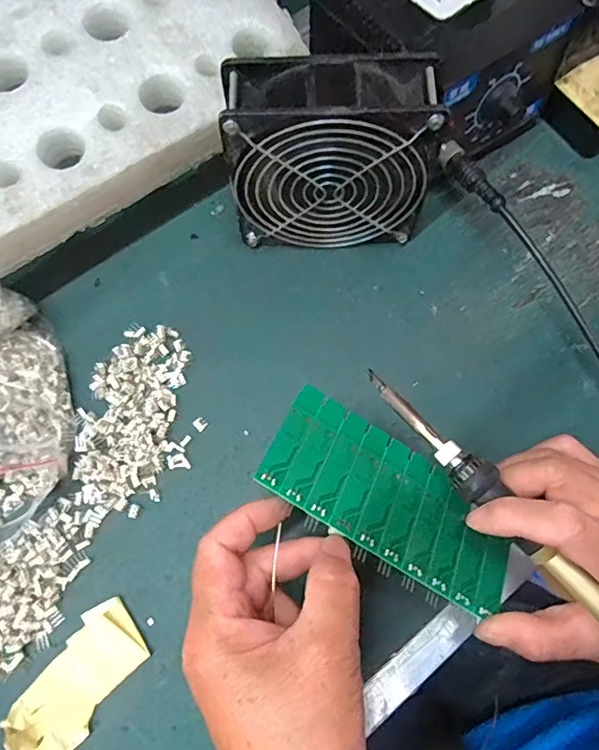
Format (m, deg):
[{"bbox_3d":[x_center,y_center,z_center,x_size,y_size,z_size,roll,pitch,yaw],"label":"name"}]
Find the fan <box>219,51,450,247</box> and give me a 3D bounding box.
[{"bbox_3d":[0.020,-0.128,0.325,0.122,0.119,0.050,0,73,0],"label":"fan"}]

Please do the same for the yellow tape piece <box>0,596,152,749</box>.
[{"bbox_3d":[-0.112,0.168,0.279,0.053,0.021,0.082,28,75,8],"label":"yellow tape piece"}]

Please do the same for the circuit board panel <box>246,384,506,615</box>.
[{"bbox_3d":[0.049,0.063,0.269,0.136,0.004,0.063,32,54,-5],"label":"circuit board panel"}]

